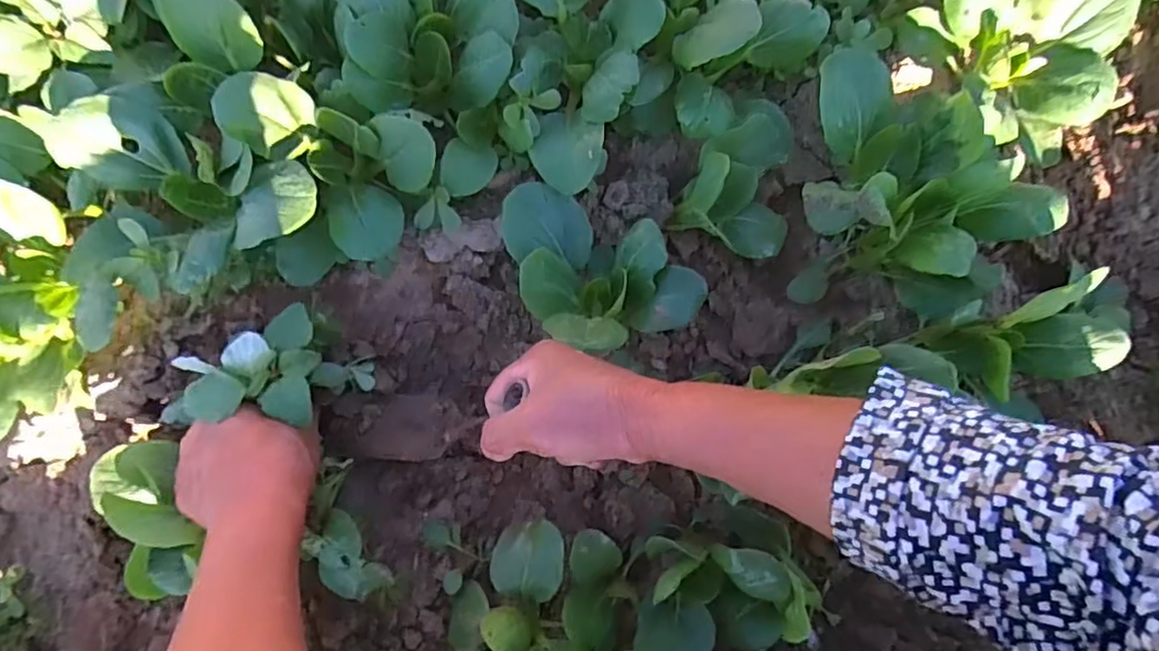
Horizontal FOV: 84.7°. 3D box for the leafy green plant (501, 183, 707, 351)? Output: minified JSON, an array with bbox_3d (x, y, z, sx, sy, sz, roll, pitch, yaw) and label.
[{"bbox_3d":[0.009,-0.034,0.457,0.155,0.110,0.098,20,87,6],"label":"leafy green plant"}]

